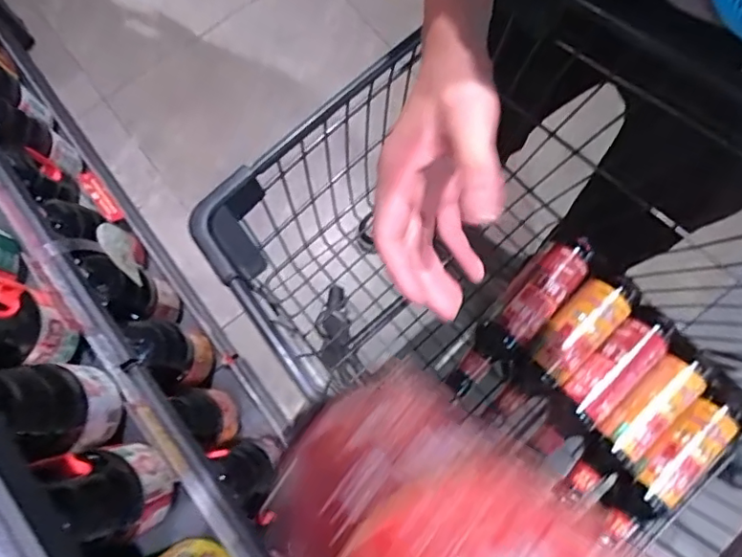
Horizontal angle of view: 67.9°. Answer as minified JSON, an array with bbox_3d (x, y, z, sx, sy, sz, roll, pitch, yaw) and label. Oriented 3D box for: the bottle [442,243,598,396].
[{"bbox_3d":[0.182,0.051,0.686,0.063,0.058,0.236,38,81,7],"label":"bottle"}]

